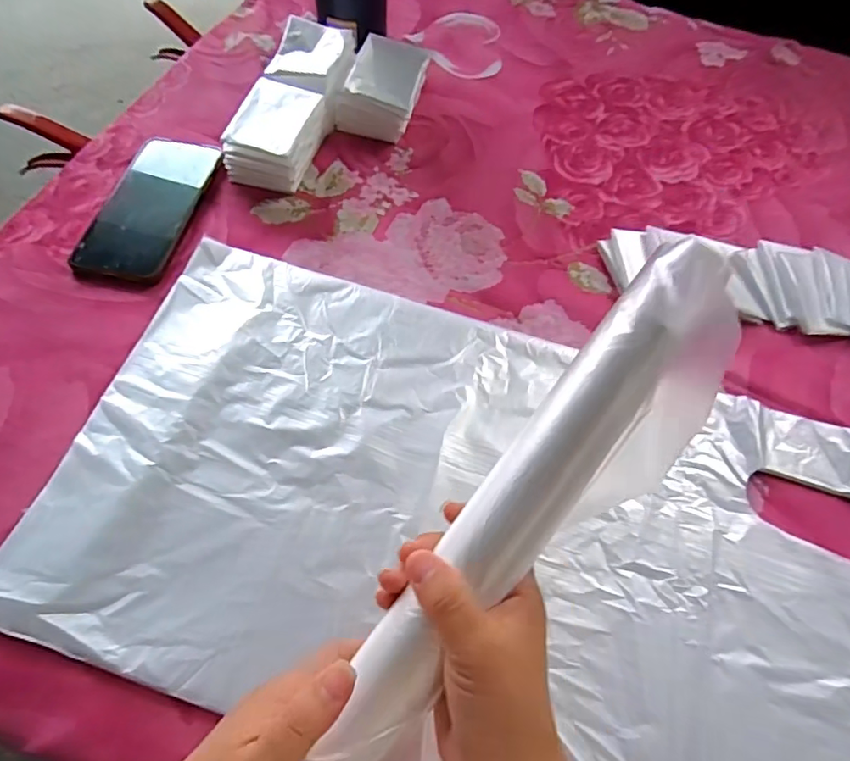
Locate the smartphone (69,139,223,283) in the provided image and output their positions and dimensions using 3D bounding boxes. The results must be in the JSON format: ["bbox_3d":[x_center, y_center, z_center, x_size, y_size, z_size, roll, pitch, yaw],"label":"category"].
[{"bbox_3d":[-0.241,-0.152,0.476,0.078,0.013,0.157,12,62,3],"label":"smartphone"}]

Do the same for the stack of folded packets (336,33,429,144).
[{"bbox_3d":[-0.041,-0.287,0.539,0.073,0.055,0.089,16,62,5],"label":"stack of folded packets"}]

